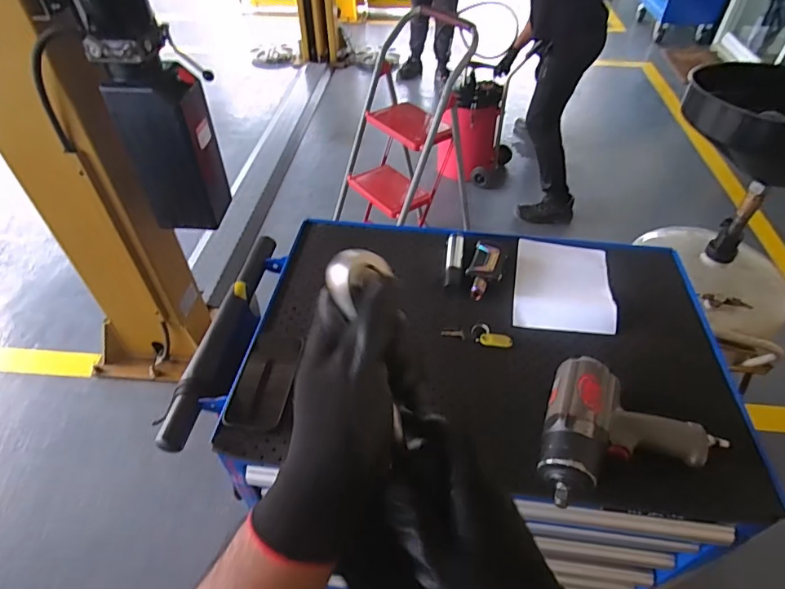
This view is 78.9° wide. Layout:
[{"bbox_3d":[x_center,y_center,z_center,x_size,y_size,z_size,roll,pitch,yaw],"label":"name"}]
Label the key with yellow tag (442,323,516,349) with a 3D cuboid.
[{"bbox_3d":[0.126,0.058,0.706,0.102,0.010,0.031,12,48,11],"label":"key with yellow tag"}]

